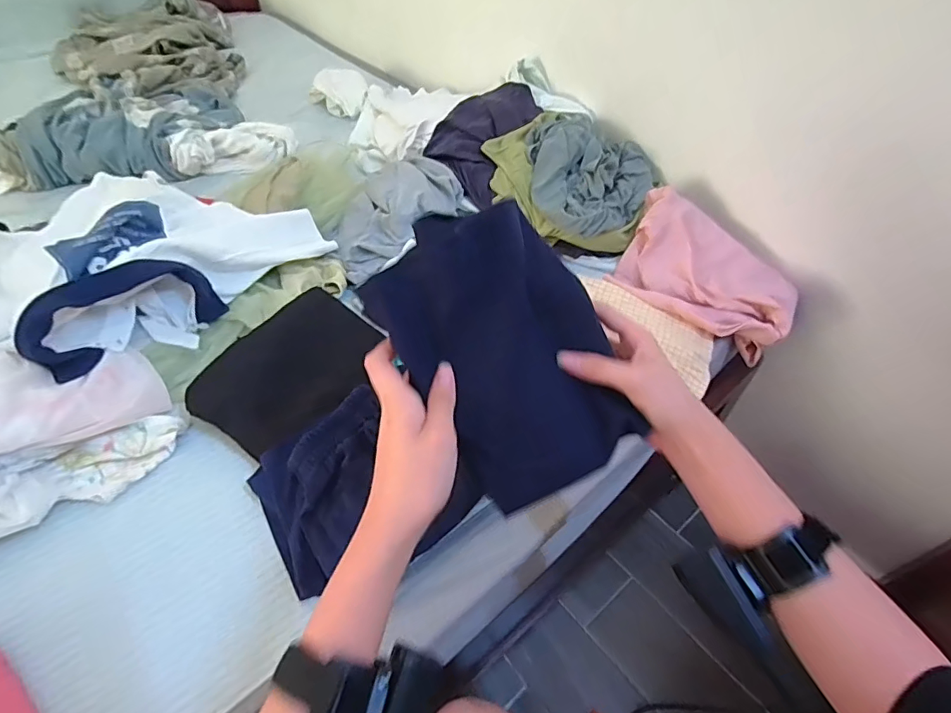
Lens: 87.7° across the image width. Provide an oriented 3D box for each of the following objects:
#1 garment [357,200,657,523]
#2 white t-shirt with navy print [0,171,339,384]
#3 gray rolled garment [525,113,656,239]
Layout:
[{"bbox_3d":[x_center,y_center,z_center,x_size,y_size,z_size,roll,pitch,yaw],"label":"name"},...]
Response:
[{"bbox_3d":[0.029,-0.011,0.361,0.152,0.022,0.203,-34,91,-24],"label":"garment"},{"bbox_3d":[-0.461,-0.175,0.714,0.391,0.107,0.351,-36,58,-28],"label":"white t-shirt with navy print"},{"bbox_3d":[0.176,-0.312,0.825,0.225,0.076,0.255,33,56,25],"label":"gray rolled garment"}]

